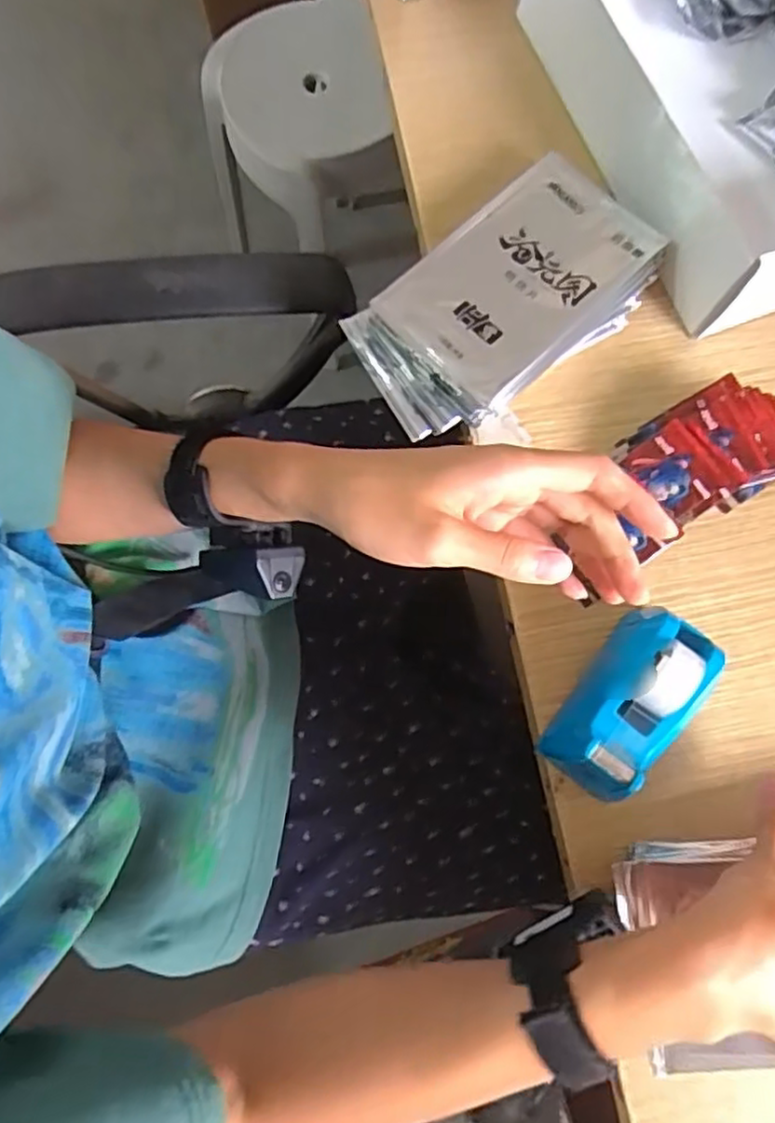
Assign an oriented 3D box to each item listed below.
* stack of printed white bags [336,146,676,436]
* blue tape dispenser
[{"bbox_3d":[0.079,-0.181,0.466,0.199,0.039,0.117,-36,80,-8],"label":"stack of printed white bags"},{"bbox_3d":[0.141,0.082,0.399,0.053,0.063,0.108,36,80,7],"label":"blue tape dispenser"}]

